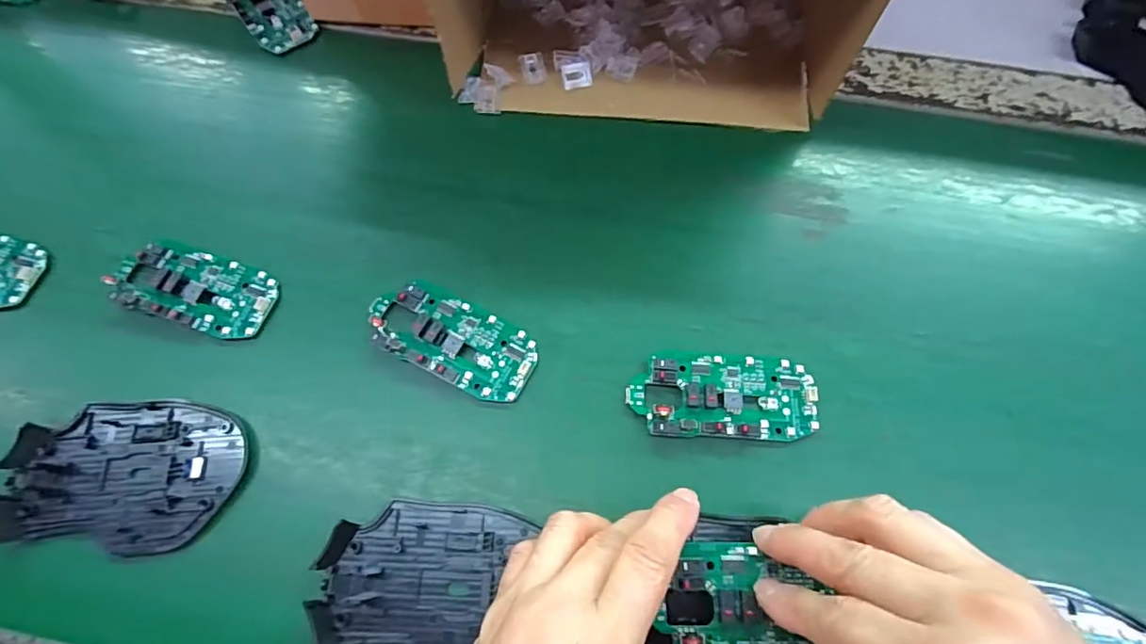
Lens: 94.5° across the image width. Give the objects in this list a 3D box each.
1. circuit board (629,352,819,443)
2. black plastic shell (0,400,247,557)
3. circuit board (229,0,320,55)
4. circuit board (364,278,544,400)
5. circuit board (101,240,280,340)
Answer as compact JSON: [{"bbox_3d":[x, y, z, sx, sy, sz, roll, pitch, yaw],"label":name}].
[{"bbox_3d":[0.080,0.039,0.281,0.097,0.012,0.045,3,69,0],"label":"circuit board"},{"bbox_3d":[-0.229,0.076,0.269,0.108,0.012,0.073,7,69,2],"label":"black plastic shell"},{"bbox_3d":[-0.225,-0.235,0.394,0.045,0.014,0.085,-36,74,-13],"label":"circuit board"},{"bbox_3d":[-0.068,0.008,0.296,0.097,0.010,0.046,25,71,8],"label":"circuit board"},{"bbox_3d":[-0.220,-0.020,0.308,0.090,0.009,0.045,17,70,5],"label":"circuit board"}]

